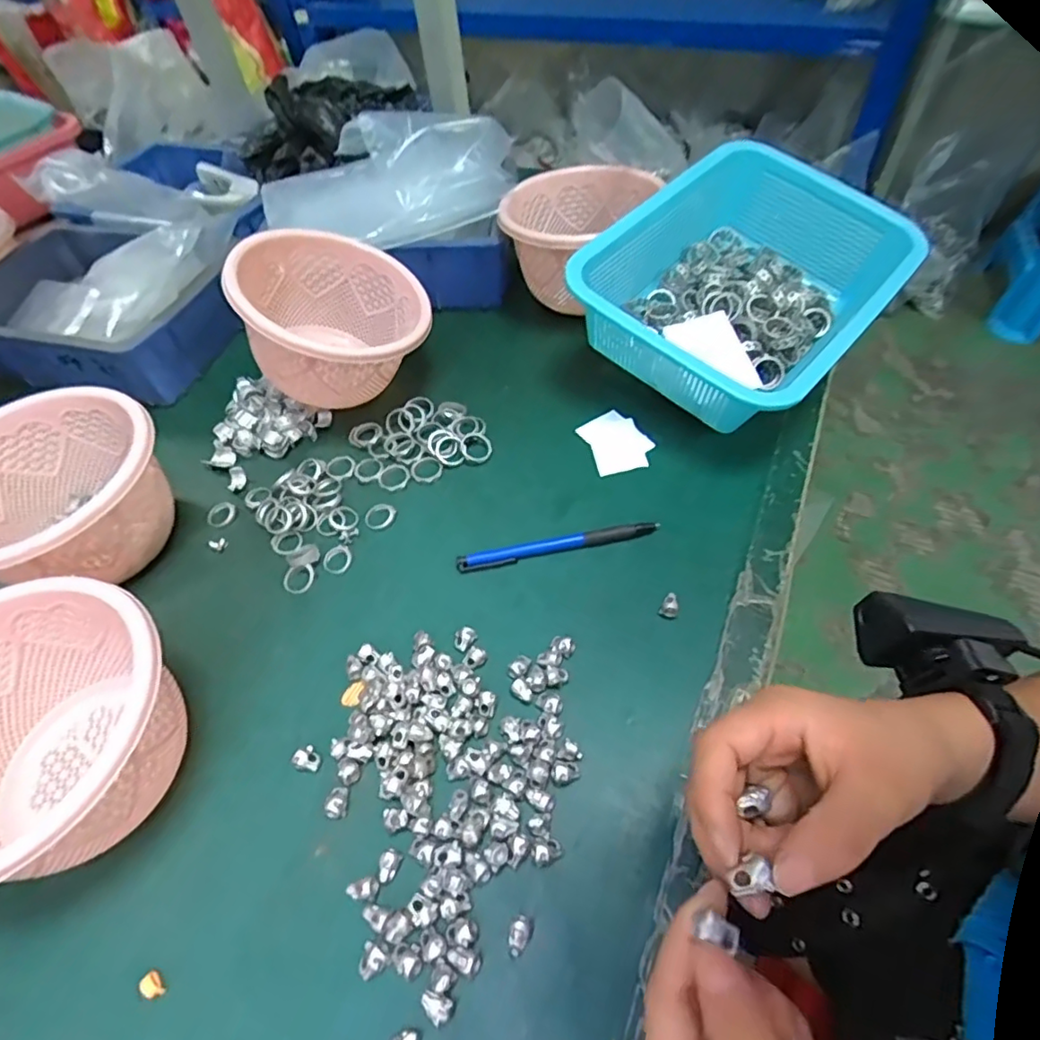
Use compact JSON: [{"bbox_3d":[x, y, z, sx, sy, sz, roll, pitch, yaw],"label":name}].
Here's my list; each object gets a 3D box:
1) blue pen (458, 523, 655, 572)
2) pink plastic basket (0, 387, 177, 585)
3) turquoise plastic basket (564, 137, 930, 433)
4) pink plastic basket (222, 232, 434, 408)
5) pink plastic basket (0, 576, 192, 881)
[{"bbox_3d":[0.026,0.019,0.405,0.139,0.008,0.013,-10,53,-3],"label":"blue pen"},{"bbox_3d":[-0.317,-0.010,0.410,0.136,0.087,0.146,15,56,16],"label":"pink plastic basket"},{"bbox_3d":[0.182,-0.193,0.486,0.198,0.089,0.278,33,62,26],"label":"turquoise plastic basket"},{"bbox_3d":[-0.152,-0.153,0.476,0.146,0.101,0.141,1,46,-20],"label":"pink plastic basket"},{"bbox_3d":[-0.251,0.117,0.309,0.136,0.091,0.143,-2,53,3],"label":"pink plastic basket"}]

